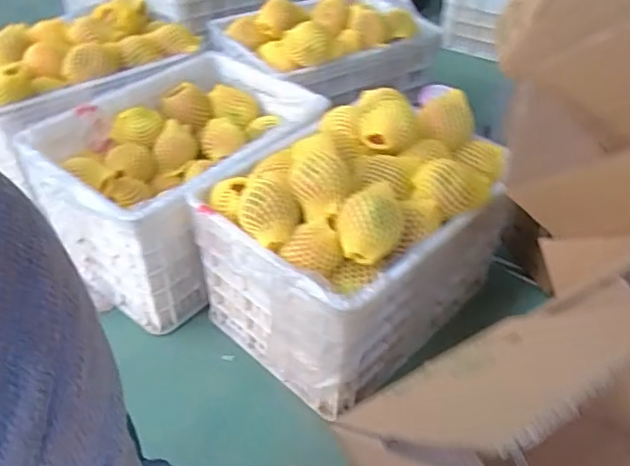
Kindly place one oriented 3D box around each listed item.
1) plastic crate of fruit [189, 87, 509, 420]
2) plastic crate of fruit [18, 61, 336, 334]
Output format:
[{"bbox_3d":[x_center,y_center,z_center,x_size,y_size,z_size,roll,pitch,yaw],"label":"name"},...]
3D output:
[{"bbox_3d":[0.068,-0.010,0.970,0.352,0.343,0.479,33,50,30],"label":"plastic crate of fruit"},{"bbox_3d":[-0.254,-0.130,1.127,0.412,0.268,0.484,28,48,26],"label":"plastic crate of fruit"}]

